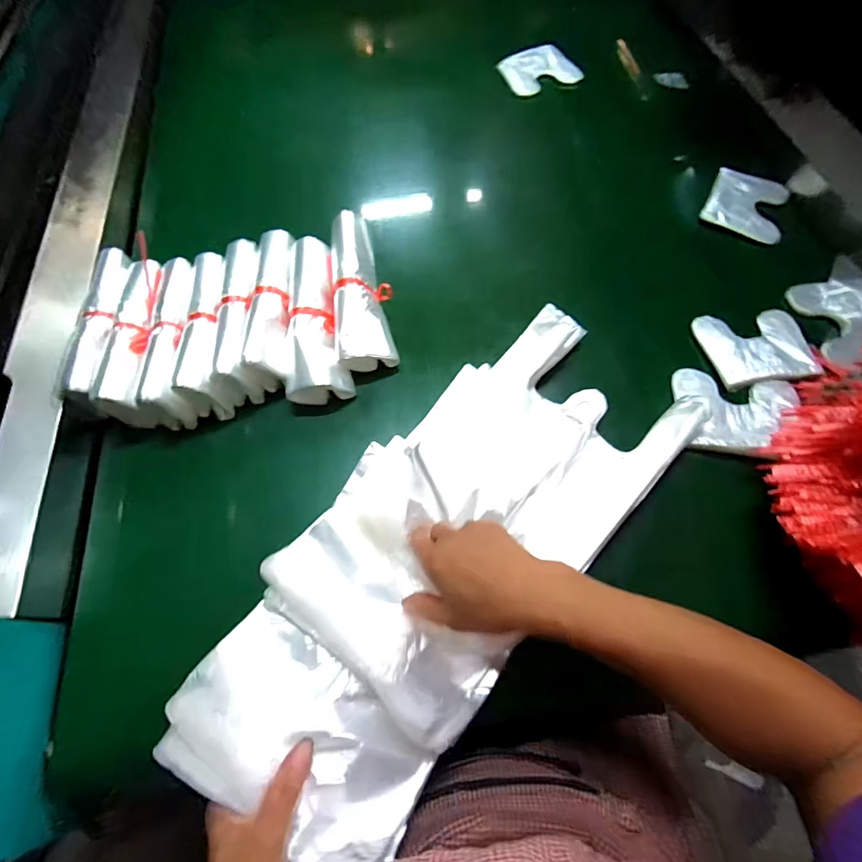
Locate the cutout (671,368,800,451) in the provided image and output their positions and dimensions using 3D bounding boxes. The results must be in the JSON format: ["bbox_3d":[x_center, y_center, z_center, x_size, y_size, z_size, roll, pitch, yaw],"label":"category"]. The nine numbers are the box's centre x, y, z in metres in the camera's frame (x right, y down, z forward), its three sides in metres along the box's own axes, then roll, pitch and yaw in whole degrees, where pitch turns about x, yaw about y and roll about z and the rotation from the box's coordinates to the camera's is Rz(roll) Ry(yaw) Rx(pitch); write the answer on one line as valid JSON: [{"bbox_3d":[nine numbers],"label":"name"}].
[{"bbox_3d":[0.339,-0.022,0.472,0.122,0.032,0.101,7,66,4],"label":"cutout"}]

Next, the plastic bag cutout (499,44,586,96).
[{"bbox_3d":[0.191,-0.641,0.760,0.117,0.023,0.114,-25,71,-13],"label":"plastic bag cutout"}]

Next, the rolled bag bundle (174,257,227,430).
[{"bbox_3d":[-0.263,-0.119,0.506,0.045,0.053,0.223,-5,65,-2],"label":"rolled bag bundle"}]

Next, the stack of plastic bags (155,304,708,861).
[{"bbox_3d":[0.020,0.092,0.388,0.219,0.081,0.482,39,68,12],"label":"stack of plastic bags"}]

